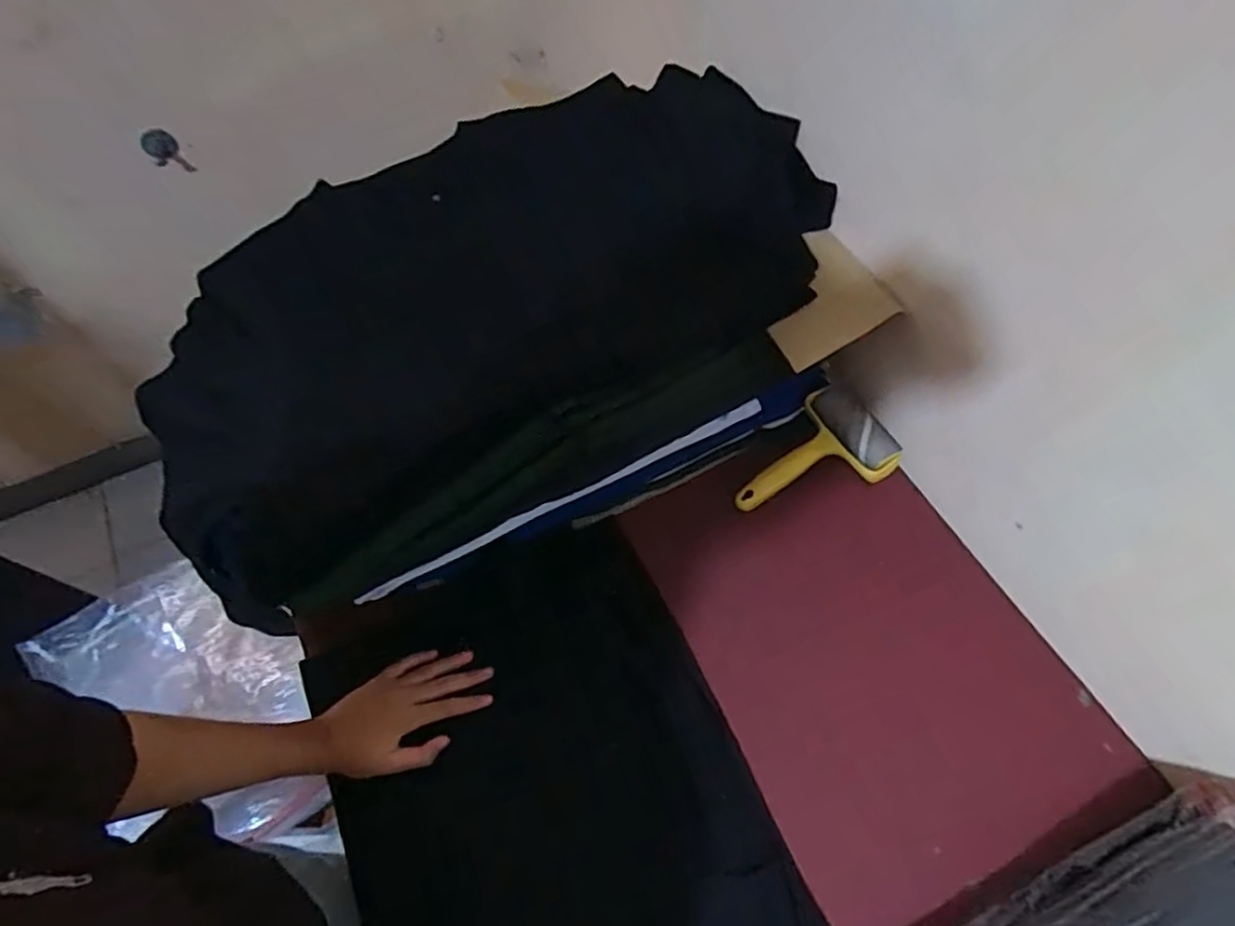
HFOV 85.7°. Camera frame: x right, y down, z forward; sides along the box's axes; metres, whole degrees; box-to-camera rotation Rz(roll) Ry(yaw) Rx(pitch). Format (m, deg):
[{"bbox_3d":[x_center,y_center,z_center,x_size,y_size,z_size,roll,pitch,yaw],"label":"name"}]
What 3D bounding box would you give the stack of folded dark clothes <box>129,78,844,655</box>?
[{"bbox_3d":[-0.132,-0.137,0.704,0.695,0.218,0.354,-25,64,-11],"label":"stack of folded dark clothes"}]

